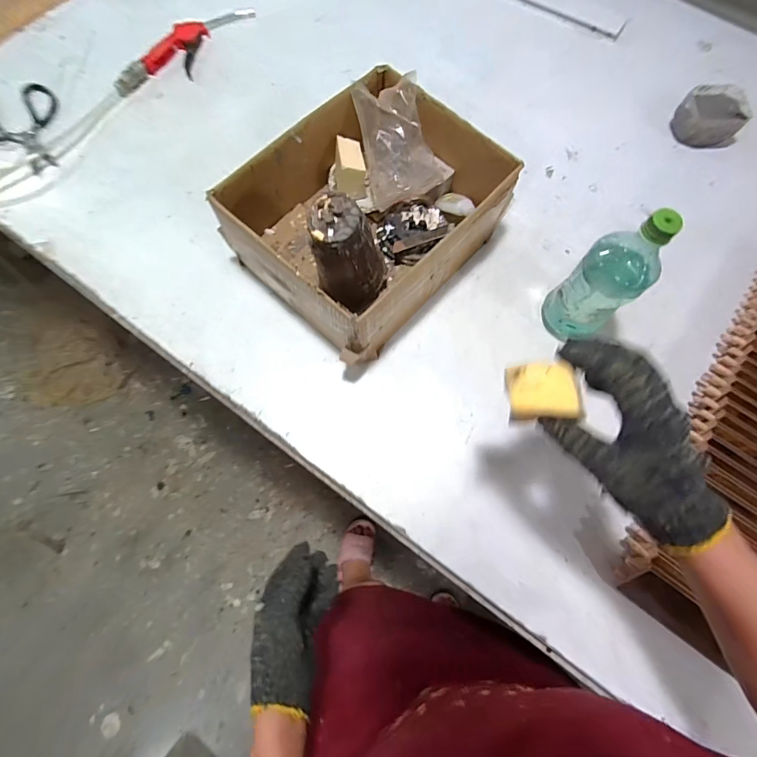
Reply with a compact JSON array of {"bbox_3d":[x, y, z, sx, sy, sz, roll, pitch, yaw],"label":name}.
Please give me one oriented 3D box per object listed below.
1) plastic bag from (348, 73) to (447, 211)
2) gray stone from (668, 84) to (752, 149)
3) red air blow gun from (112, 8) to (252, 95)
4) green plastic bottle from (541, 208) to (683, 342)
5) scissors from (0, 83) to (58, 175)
[{"bbox_3d":[0.028,-0.328,0.555,0.105,0.153,0.056,-14,29,8],"label":"plastic bag"},{"bbox_3d":[0.570,-0.447,0.695,0.112,0.055,0.088,-14,73,-7],"label":"gray stone"},{"bbox_3d":[-0.338,-0.581,0.709,0.091,0.023,0.270,30,73,7],"label":"red air blow gun"},{"bbox_3d":[0.272,-0.113,0.490,0.071,0.206,0.078,-42,78,-14],"label":"green plastic bottle"},{"bbox_3d":[-0.576,-0.404,0.657,0.141,0.008,0.180,-39,78,-13],"label":"scissors"}]

